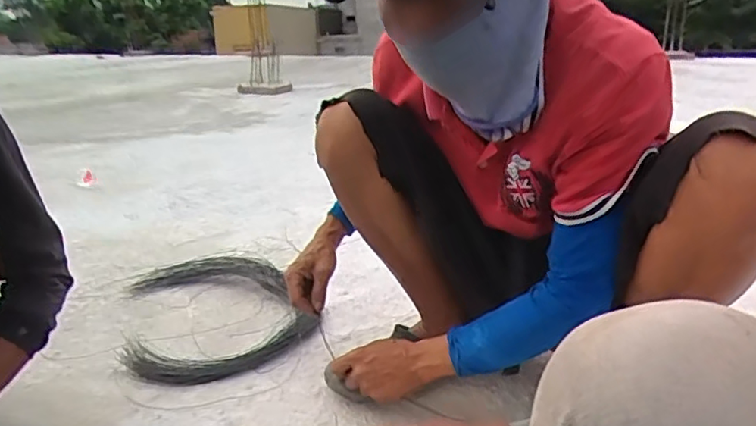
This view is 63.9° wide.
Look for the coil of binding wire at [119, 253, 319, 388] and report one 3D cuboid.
[{"bbox_3d":[-0.351,0.186,1.253,0.347,0.041,0.546,-10,20,-23],"label":"coil of binding wire"}]

